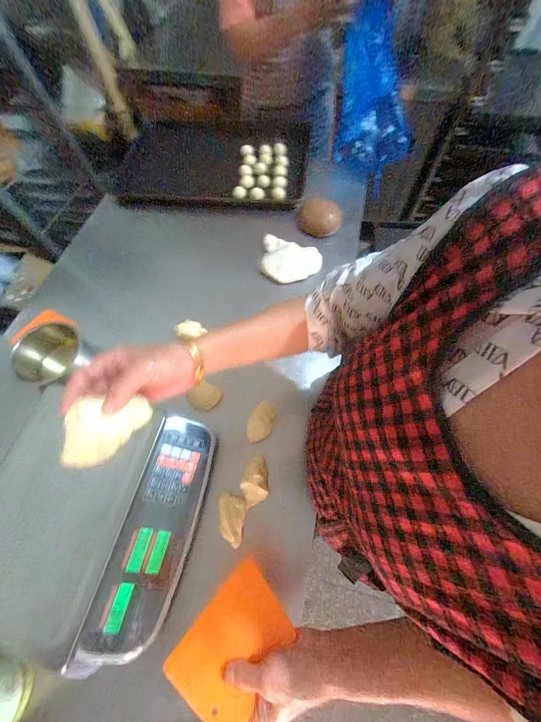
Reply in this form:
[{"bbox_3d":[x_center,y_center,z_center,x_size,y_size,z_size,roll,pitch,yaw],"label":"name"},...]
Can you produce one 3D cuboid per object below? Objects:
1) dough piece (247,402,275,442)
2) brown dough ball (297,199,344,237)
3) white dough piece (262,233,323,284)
[{"bbox_3d":[-0.018,0.118,0.515,0.046,0.022,0.075,23,74,0],"label":"dough piece"},{"bbox_3d":[0.135,-0.398,0.741,0.122,0.067,0.062,6,66,5],"label":"brown dough ball"},{"bbox_3d":[0.055,-0.264,0.678,0.145,0.027,0.132,-1,66,2],"label":"white dough piece"}]

